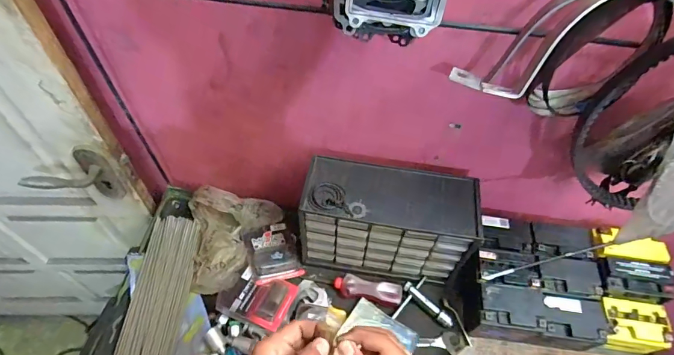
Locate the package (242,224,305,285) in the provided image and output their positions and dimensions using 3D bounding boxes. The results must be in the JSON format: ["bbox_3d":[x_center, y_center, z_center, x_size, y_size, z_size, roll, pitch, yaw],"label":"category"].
[{"bbox_3d":[-0.130,0.147,0.783,0.098,0.035,0.129,-14,56,-14],"label":"package"}]

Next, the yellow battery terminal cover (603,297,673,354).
[{"bbox_3d":[0.528,0.266,0.692,0.106,0.054,0.079,9,53,2],"label":"yellow battery terminal cover"}]

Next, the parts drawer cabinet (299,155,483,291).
[{"bbox_3d":[0.089,0.082,0.727,0.295,0.198,0.132,10,53,3],"label":"parts drawer cabinet"}]

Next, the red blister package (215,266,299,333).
[{"bbox_3d":[-0.148,0.225,0.723,0.125,0.037,0.098,17,54,9],"label":"red blister package"}]

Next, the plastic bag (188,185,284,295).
[{"bbox_3d":[-0.214,0.120,0.770,0.177,0.074,0.198,2,53,-2],"label":"plastic bag"}]

